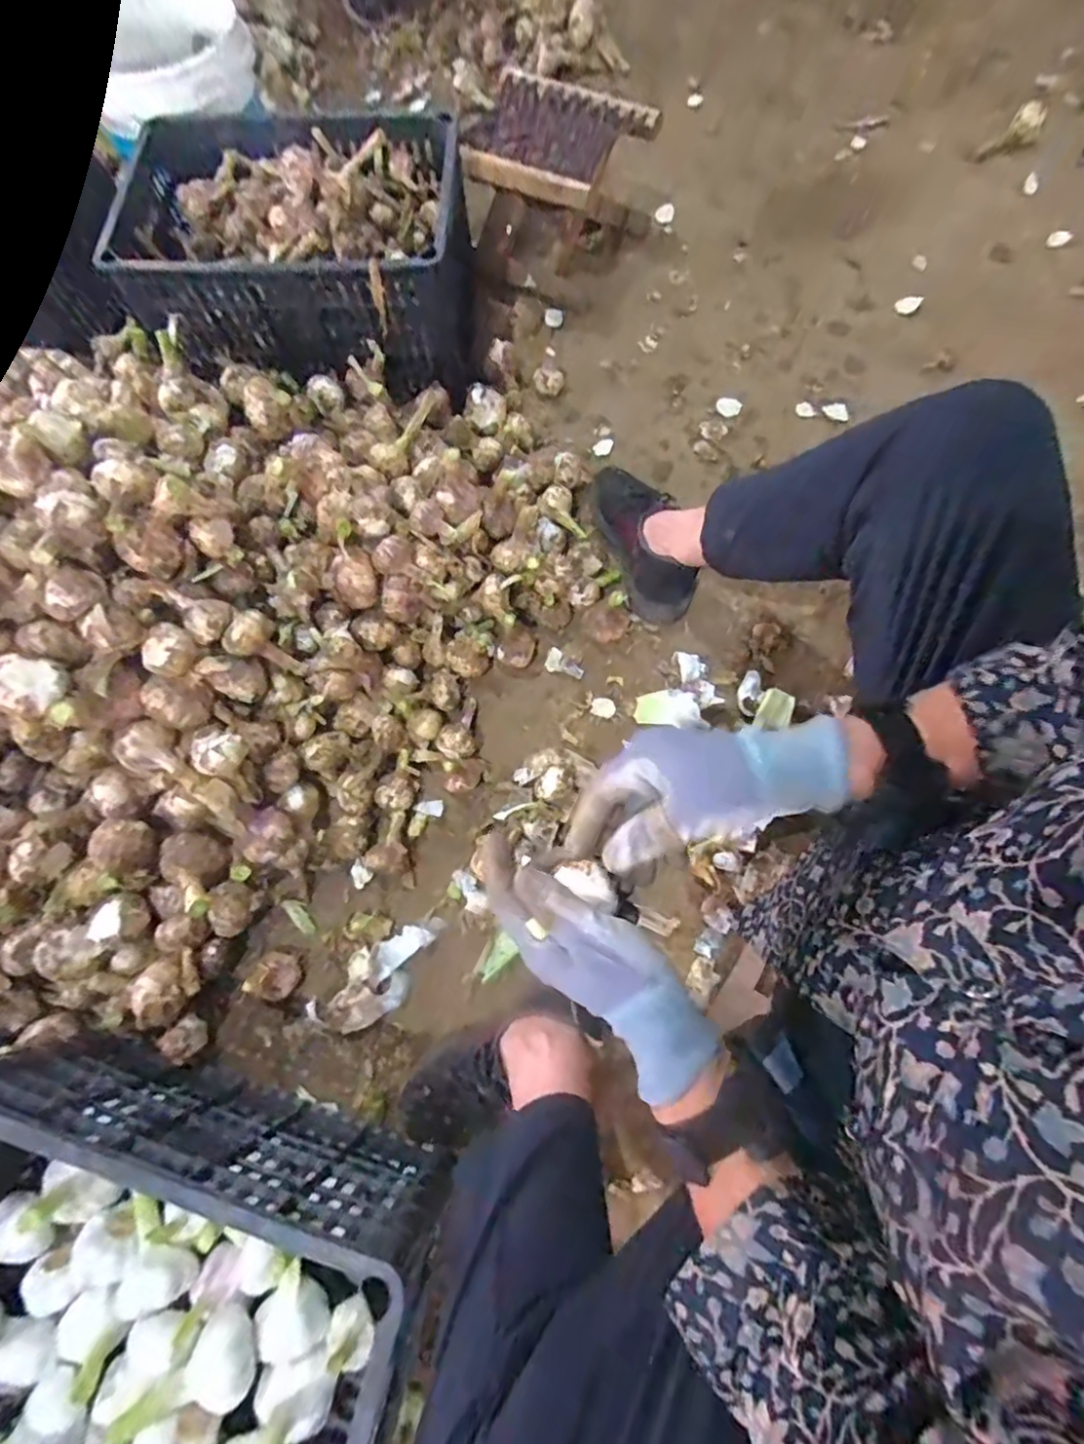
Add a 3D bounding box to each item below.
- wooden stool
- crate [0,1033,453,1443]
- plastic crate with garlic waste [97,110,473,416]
[{"bbox_3d":[0.016,-0.865,0.968,0.251,0.169,0.235,22,74,10],"label":"wooden stool"},{"bbox_3d":[-0.361,0.478,0.488,0.476,0.229,0.293,15,73,8],"label":"crate"},{"bbox_3d":[-0.340,-0.671,0.857,0.450,0.183,0.362,1,71,2],"label":"plastic crate with garlic waste"}]

